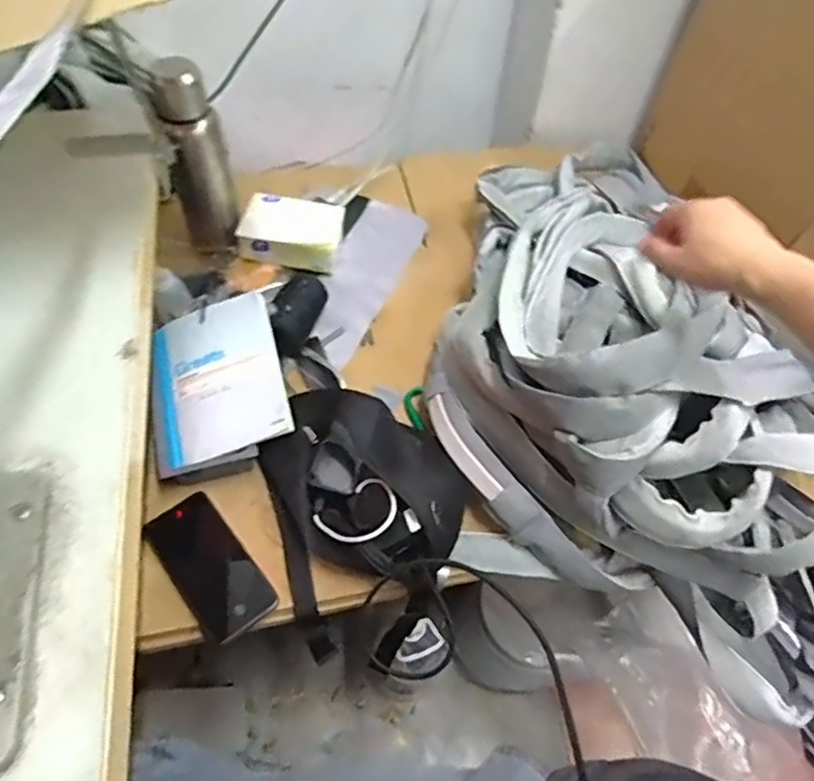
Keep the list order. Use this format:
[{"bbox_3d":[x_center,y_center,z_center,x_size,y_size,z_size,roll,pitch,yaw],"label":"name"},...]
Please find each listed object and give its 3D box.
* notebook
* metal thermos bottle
[{"bbox_3d":[-0.220,-0.016,0.730,0.143,0.012,0.198,-19,62,-2],"label":"notebook"},{"bbox_3d":[-0.270,-0.284,0.816,0.077,0.247,0.078,-14,56,-12],"label":"metal thermos bottle"}]

